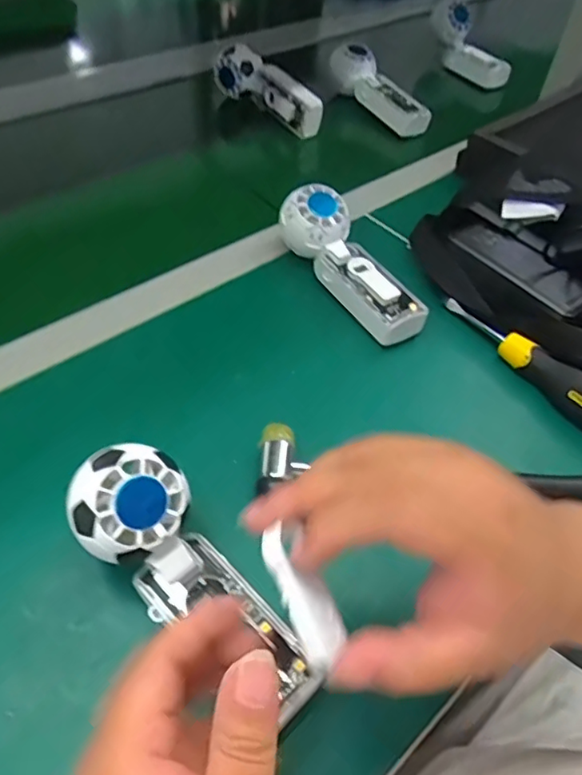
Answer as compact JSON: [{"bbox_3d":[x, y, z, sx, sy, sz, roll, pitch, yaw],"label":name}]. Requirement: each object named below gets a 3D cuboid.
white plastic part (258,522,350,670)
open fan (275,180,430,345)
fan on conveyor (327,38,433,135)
[{"bbox_3d":[0.005,0.082,0.227,0.017,0.006,0.054,-25,81,-25],"label":"white plastic part"},{"bbox_3d":[0.053,-0.108,0.516,0.051,0.048,0.169,-26,69,-26],"label":"open fan"},{"bbox_3d":[0.120,-0.393,0.759,0.044,0.057,0.171,-27,57,-26],"label":"fan on conveyor"}]

